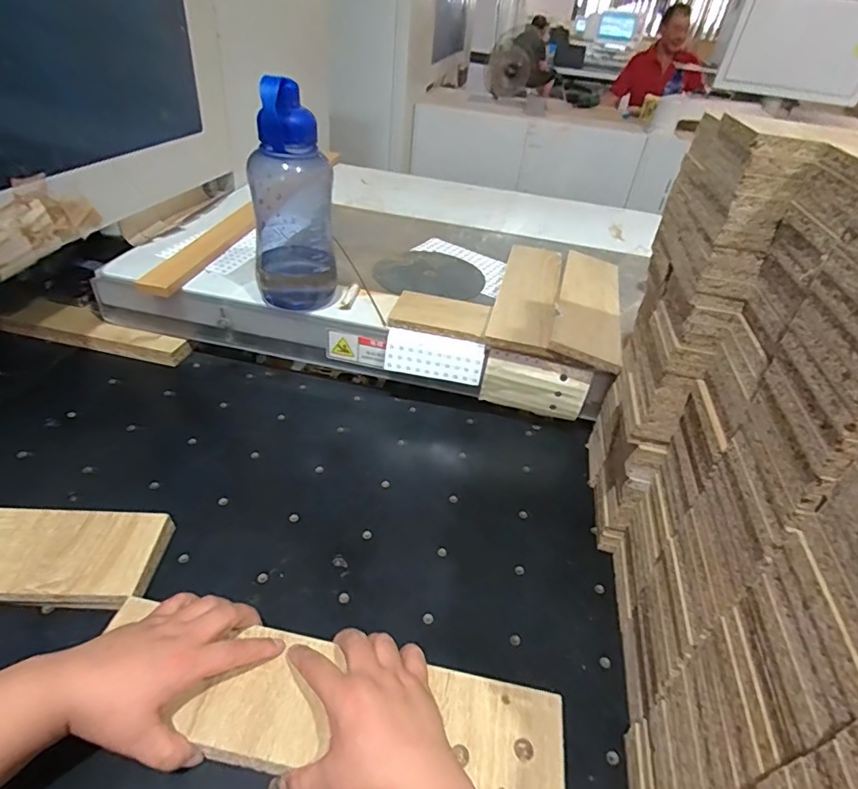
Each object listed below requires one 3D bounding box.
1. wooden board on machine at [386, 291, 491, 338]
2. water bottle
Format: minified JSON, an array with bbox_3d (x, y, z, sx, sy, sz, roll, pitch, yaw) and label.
[{"bbox_3d":[0.016,-0.111,0.717,0.134,0.016,0.090,13,37,7],"label":"wooden board on machine"},{"bbox_3d":[-0.177,-0.242,0.659,0.102,0.268,0.085,-3,38,-14],"label":"water bottle"}]

